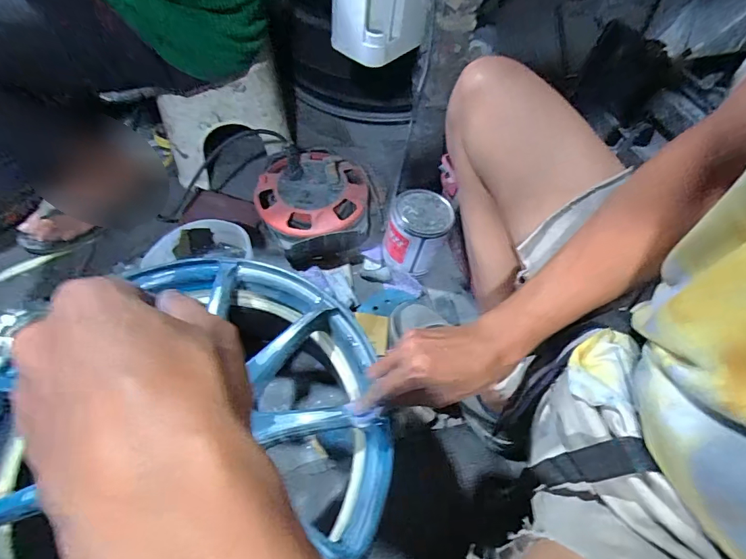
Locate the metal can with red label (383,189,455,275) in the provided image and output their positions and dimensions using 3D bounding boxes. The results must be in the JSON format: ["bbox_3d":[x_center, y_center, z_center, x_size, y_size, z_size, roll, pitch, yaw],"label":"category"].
[{"bbox_3d":[0.077,-0.078,0.764,0.102,0.123,0.108,1,57,-1],"label":"metal can with red label"}]

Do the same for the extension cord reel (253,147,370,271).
[{"bbox_3d":[-0.109,-0.145,0.805,0.197,0.094,0.220,-6,58,-6],"label":"extension cord reel"}]

